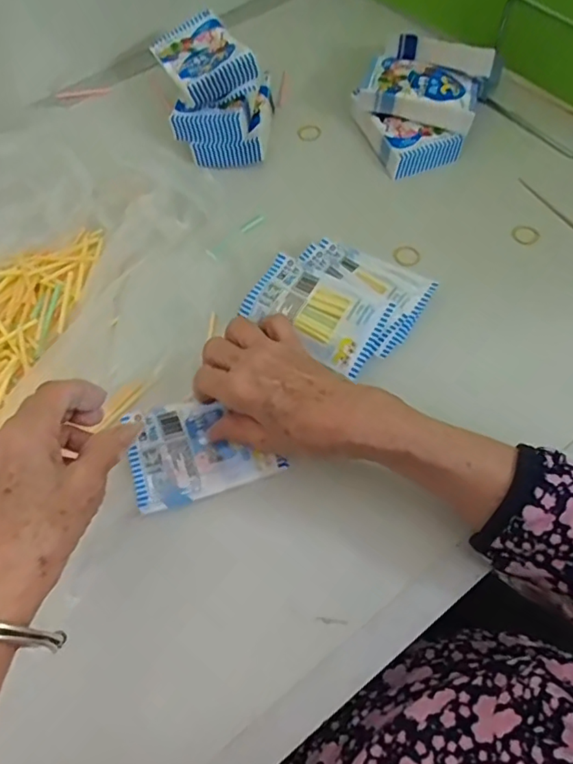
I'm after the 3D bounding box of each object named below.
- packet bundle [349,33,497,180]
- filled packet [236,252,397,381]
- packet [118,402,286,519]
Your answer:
[{"bbox_3d":[0.123,-0.263,0.523,0.116,0.061,0.130,21,66,13],"label":"packet bundle"},{"bbox_3d":[0.023,-0.057,0.422,0.106,0.019,0.063,30,68,12],"label":"filled packet"},{"bbox_3d":[-0.061,0.045,0.392,0.100,0.015,0.072,-16,66,-8],"label":"packet"}]

